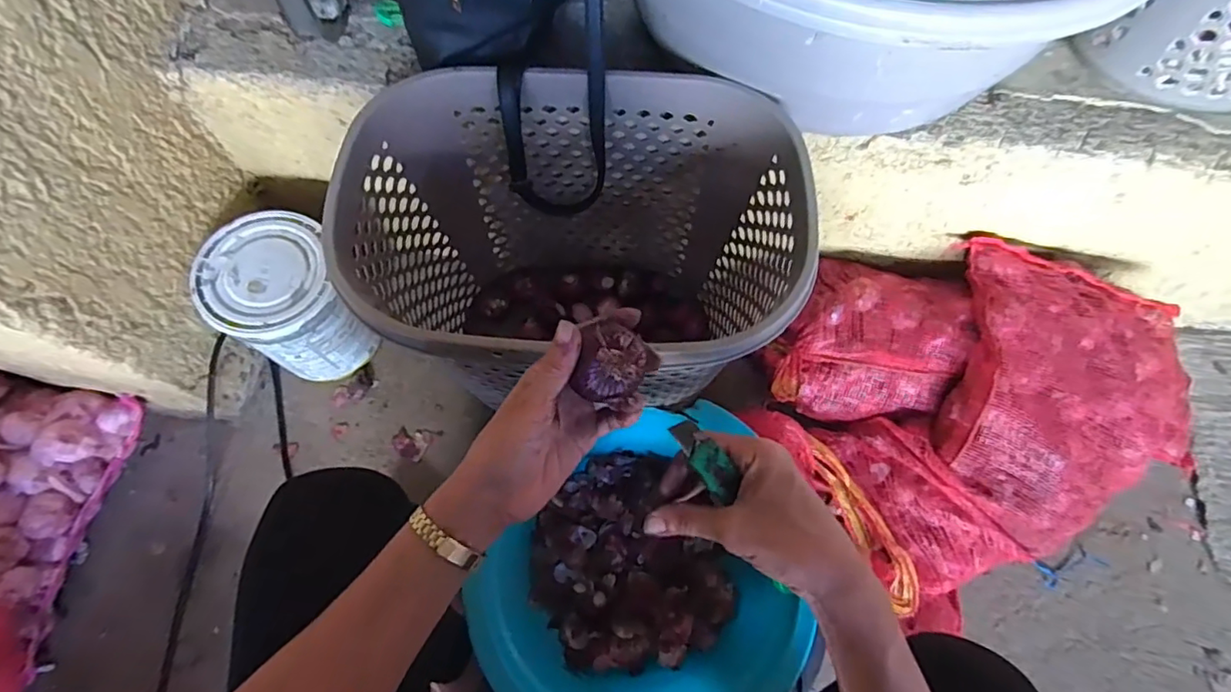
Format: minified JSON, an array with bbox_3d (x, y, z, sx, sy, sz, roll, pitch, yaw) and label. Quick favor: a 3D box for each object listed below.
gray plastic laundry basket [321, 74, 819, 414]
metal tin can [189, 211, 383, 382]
[{"bbox_3d":[-0.045,-0.079,0.706,0.435,0.381,0.316,4,68,-1],"label":"gray plastic laundry basket"},{"bbox_3d":[-0.448,-0.052,0.798,0.161,0.200,0.148,1,68,-2],"label":"metal tin can"}]

